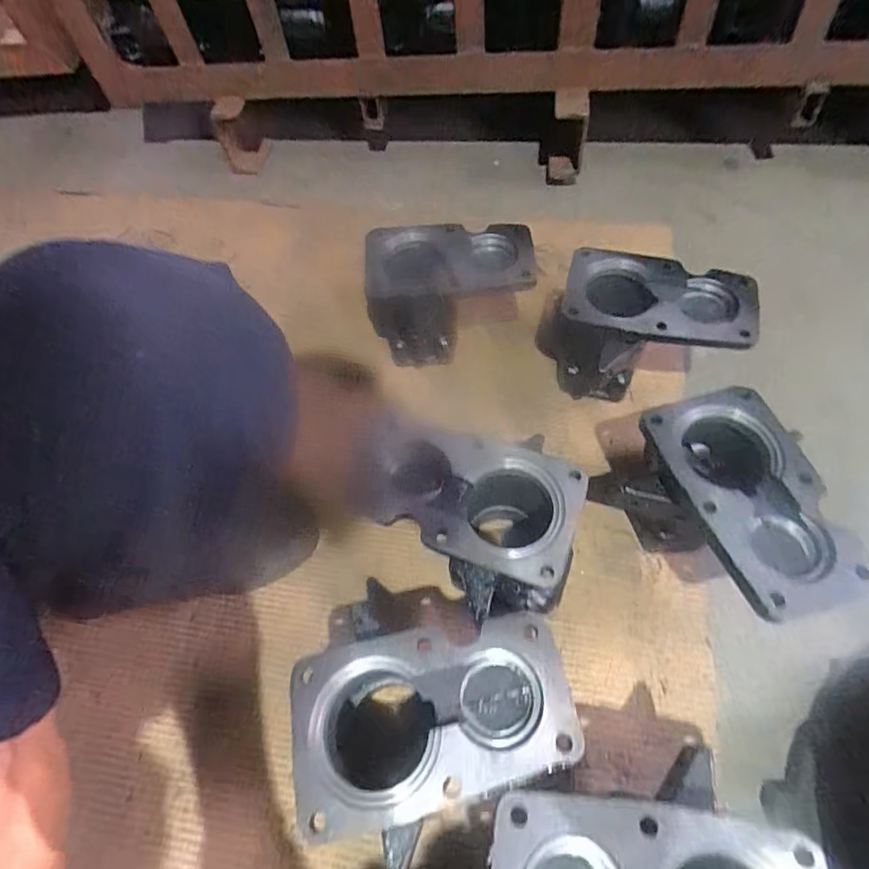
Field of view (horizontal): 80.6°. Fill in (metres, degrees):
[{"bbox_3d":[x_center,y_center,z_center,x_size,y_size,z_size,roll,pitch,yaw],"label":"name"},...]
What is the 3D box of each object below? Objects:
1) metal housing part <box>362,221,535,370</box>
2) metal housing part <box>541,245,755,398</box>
[{"bbox_3d":[0.015,-0.169,0.621,0.197,0.122,0.104,-1,60,4],"label":"metal housing part"},{"bbox_3d":[0.227,-0.107,0.574,0.195,0.127,0.136,15,62,13],"label":"metal housing part"}]

